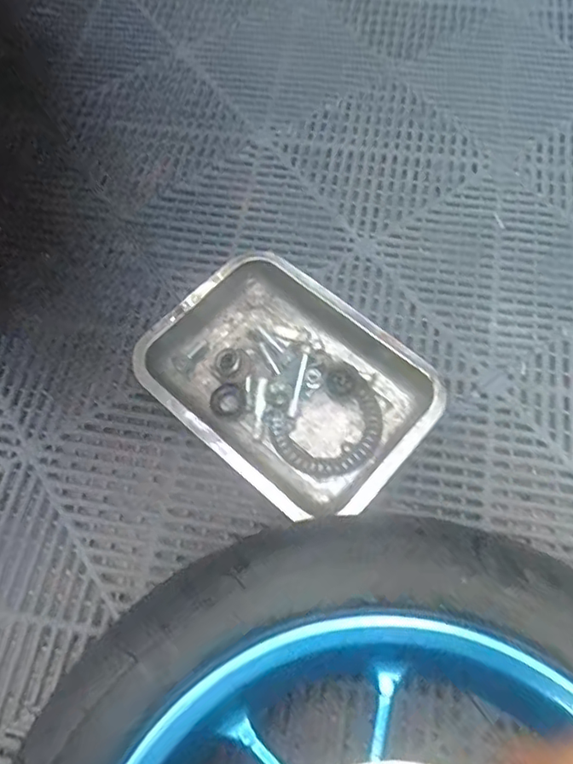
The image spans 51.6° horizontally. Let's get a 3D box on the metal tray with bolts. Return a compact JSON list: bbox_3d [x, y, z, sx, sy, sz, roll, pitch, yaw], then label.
[{"bbox_3d":[0.002,0.001,0.556,0.252,0.042,0.186,39,73,18],"label":"metal tray with bolts"}]

